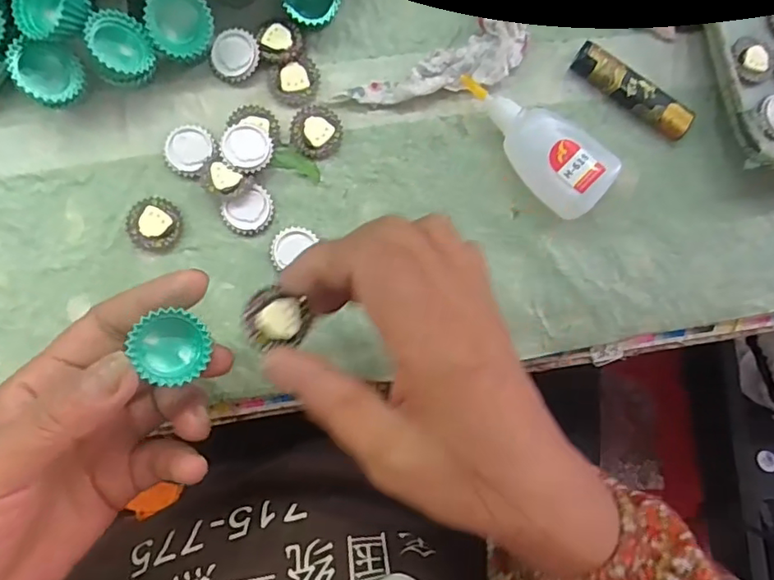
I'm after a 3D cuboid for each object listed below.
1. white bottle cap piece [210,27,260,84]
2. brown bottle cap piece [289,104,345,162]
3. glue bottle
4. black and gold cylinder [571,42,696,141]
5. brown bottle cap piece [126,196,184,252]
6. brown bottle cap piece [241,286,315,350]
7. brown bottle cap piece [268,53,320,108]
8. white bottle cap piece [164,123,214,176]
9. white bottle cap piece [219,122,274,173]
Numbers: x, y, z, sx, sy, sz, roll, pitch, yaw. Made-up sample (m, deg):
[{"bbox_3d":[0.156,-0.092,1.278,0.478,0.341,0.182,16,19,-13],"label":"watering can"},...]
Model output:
[{"bbox_3d":[-0.084,-0.130,0.305,0.027,0.009,0.027,0,88,-7],"label":"white bottle cap piece"},{"bbox_3d":[-0.039,-0.089,0.312,0.028,0.004,0.029,0,88,-7],"label":"brown bottle cap piece"},{"bbox_3d":[0.080,-0.082,0.312,0.093,0.030,0.041,36,84,-5],"label":"glue bottle"},{"bbox_3d":[0.146,-0.118,0.330,0.078,0.012,0.019,33,84,-5],"label":"black and gold cylinder"},{"bbox_3d":[-0.125,-0.036,0.300,0.027,0.007,0.029,0,88,-7],"label":"brown bottle cap piece"},{"bbox_3d":[-0.046,0.014,0.232,0.027,0.007,0.024,33,70,-15],"label":"brown bottle cap piece"},{"bbox_3d":[-0.052,-0.117,0.309,0.029,0.004,0.025,-37,93,-7],"label":"brown bottle cap piece"},{"bbox_3d":[-0.107,-0.076,0.302,0.026,0.010,0.028,0,88,-7],"label":"white bottle cap piece"},{"bbox_3d":[-0.076,-0.077,0.299,0.028,0.004,0.028,1,81,-5],"label":"white bottle cap piece"}]

